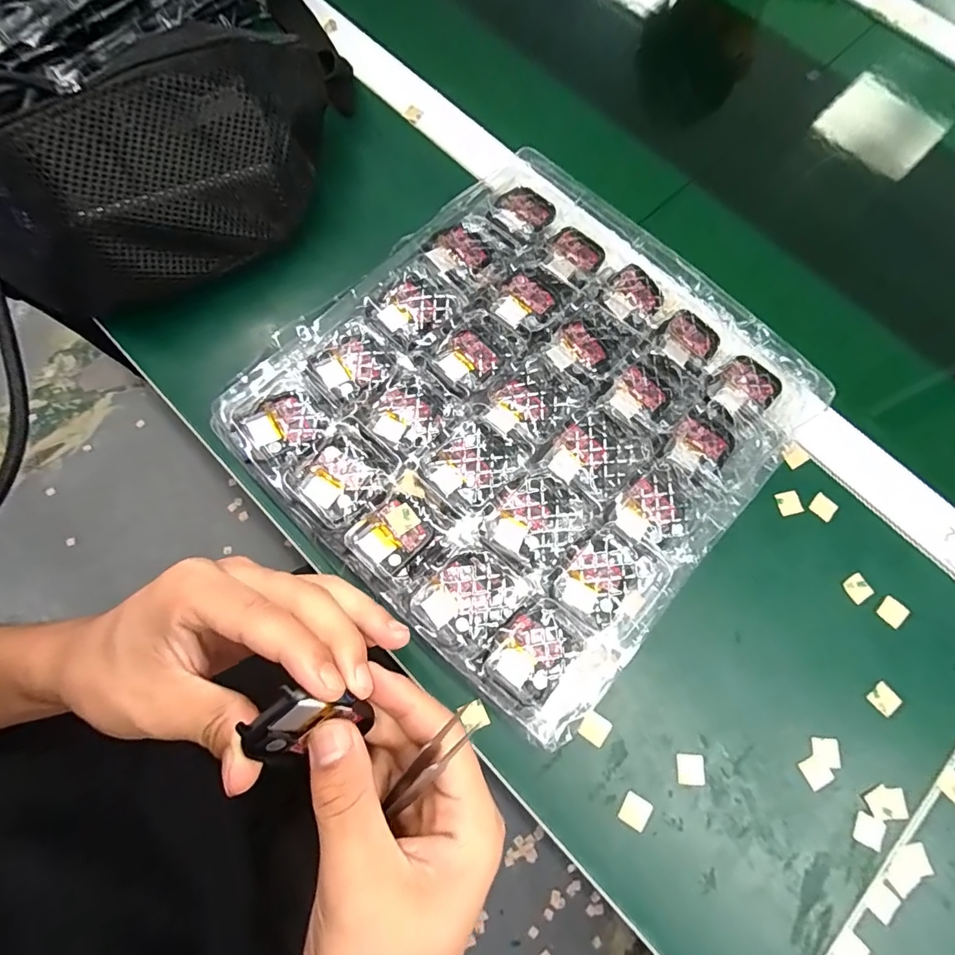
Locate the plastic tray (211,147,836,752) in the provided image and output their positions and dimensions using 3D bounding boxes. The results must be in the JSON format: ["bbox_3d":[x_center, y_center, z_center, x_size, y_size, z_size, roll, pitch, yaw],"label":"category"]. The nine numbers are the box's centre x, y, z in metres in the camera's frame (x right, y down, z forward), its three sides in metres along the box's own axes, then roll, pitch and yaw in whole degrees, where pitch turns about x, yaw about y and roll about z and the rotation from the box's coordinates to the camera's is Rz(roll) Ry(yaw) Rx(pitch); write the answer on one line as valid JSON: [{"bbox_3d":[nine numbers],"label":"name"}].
[{"bbox_3d":[0.032,-0.046,0.299,0.262,0.018,0.283,42,76,9],"label":"plastic tray"}]

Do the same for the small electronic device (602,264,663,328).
[{"bbox_3d":[0.104,-0.121,0.326,0.032,0.011,0.034,-42,79,-13],"label":"small electronic device"}]

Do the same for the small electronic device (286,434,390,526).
[{"bbox_3d":[-0.081,0.003,0.285,0.045,0.009,0.041,42,76,10],"label":"small electronic device"}]

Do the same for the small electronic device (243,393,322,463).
[{"bbox_3d":[-0.115,-0.029,0.290,0.040,0.009,0.040,-29,77,-10],"label":"small electronic device"}]

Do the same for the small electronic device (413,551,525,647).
[{"bbox_3d":[-0.005,0.067,0.266,0.049,0.010,0.041,-39,79,-12],"label":"small electronic device"}]

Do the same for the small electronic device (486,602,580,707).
[{"bbox_3d":[0.031,0.092,0.258,0.035,0.005,0.046,38,76,9],"label":"small electronic device"}]

